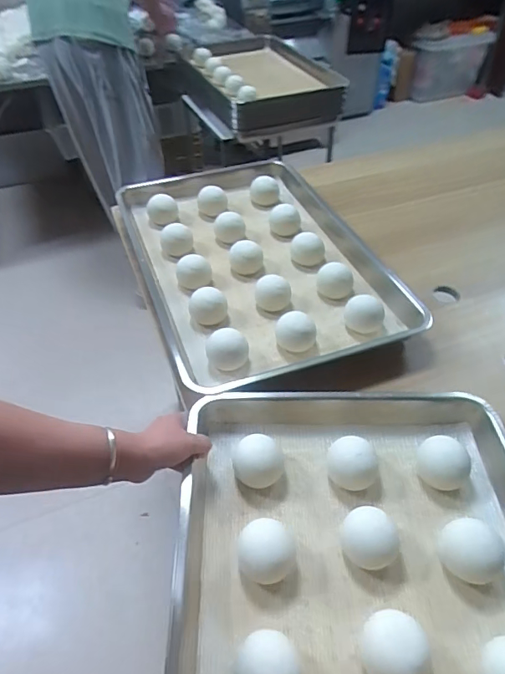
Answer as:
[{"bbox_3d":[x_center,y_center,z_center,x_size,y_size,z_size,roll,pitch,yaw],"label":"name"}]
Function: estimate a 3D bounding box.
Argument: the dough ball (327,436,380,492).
[{"bbox_3d":[0.119,0.153,0.560,0.060,0.046,0.063,0,46,0],"label":"dough ball"}]

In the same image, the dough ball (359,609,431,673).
[{"bbox_3d":[0.130,0.293,0.435,0.058,0.040,0.063,0,46,0],"label":"dough ball"}]

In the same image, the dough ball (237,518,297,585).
[{"bbox_3d":[0.014,0.227,0.494,0.059,0.037,0.055,0,46,0],"label":"dough ball"}]

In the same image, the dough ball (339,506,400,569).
[{"bbox_3d":[0.125,0.216,0.505,0.054,0.038,0.055,0,46,0],"label":"dough ball"}]

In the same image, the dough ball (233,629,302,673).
[{"bbox_3d":[0.013,0.299,0.416,0.056,0.045,0.059,0,46,0],"label":"dough ball"}]

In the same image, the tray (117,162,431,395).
[{"bbox_3d":[0.006,-0.155,0.850,0.410,0.046,0.584,-15,48,-14],"label":"tray"}]

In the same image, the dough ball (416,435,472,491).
[{"bbox_3d":[0.232,0.147,0.560,0.063,0.053,0.067,0,46,0],"label":"dough ball"}]

